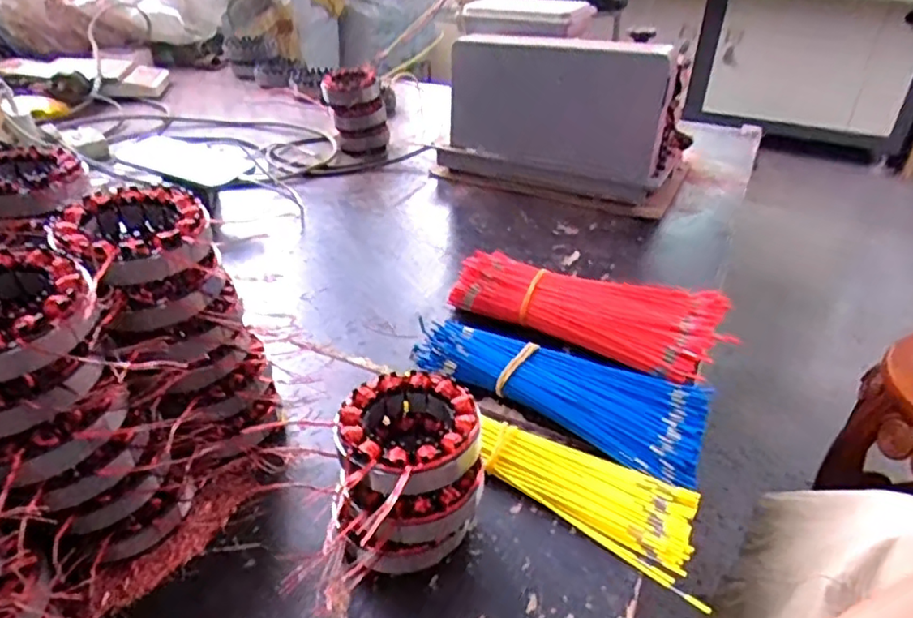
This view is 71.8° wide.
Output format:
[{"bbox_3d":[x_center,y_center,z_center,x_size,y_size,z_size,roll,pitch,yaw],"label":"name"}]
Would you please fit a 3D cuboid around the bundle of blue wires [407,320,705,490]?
[{"bbox_3d":[0.085,0.063,0.535,0.255,0.037,0.094,22,38,27],"label":"bundle of blue wires"}]

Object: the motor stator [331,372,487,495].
[{"bbox_3d":[-0.030,0.082,0.394,0.084,0.045,0.087,-4,34,-10],"label":"motor stator"}]

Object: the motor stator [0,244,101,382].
[{"bbox_3d":[-0.234,0.007,0.327,0.093,0.034,0.087,26,40,31],"label":"motor stator"}]

